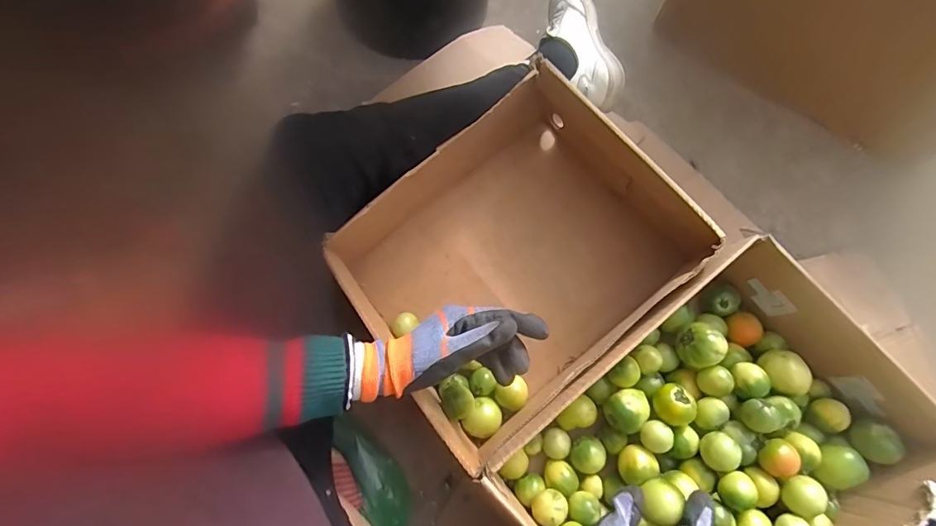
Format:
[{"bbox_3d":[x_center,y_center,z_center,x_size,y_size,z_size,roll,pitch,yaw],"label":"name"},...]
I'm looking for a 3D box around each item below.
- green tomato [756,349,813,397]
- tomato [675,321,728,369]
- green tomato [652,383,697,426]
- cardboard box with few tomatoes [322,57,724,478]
[{"bbox_3d":[0.330,0.116,0.488,0.047,0.034,0.044,2,71,-2],"label":"green tomato"},{"bbox_3d":[0.242,0.087,0.490,0.038,0.045,0.043,-28,75,-11],"label":"tomato"},{"bbox_3d":[0.206,0.144,0.471,0.036,0.030,0.039,1,71,-2],"label":"green tomato"},{"bbox_3d":[0.052,-0.012,0.514,0.329,0.143,0.260,-38,77,-14],"label":"cardboard box with few tomatoes"}]

